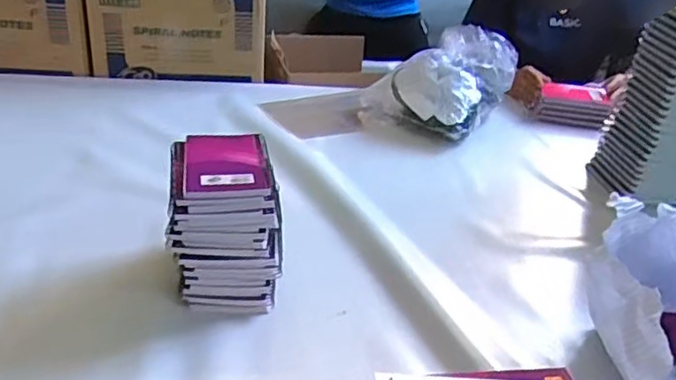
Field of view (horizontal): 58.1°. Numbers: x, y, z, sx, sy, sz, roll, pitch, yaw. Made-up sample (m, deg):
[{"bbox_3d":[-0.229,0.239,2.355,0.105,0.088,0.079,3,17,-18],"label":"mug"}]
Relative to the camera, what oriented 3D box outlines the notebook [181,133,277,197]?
[{"bbox_3d":[-0.113,-0.028,0.622,0.085,0.009,0.126,-1,28,-13],"label":"notebook"}]

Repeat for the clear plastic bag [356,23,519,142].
[{"bbox_3d":[0.177,-0.211,1.146,0.233,0.152,0.212,20,31,26],"label":"clear plastic bag"}]

